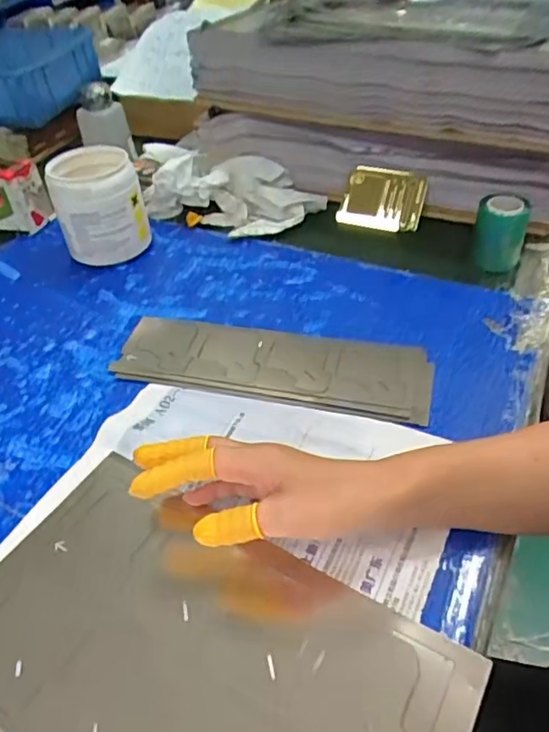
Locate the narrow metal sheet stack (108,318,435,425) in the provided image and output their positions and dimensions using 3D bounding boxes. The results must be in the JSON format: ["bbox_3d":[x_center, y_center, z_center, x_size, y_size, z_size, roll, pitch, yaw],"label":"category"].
[{"bbox_3d":[-0.001,-0.007,0.521,0.277,0.011,0.091,7,45,13],"label":"narrow metal sheet stack"}]

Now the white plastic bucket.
[{"bbox_3d":[-0.197,-0.179,0.652,0.092,0.110,0.086,-3,43,3],"label":"white plastic bucket"}]

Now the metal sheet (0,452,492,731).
[{"bbox_3d":[-0.050,0.172,0.334,0.298,0.008,0.174,21,49,25],"label":"metal sheet"}]

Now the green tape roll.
[{"bbox_3d":[0.231,-0.138,0.588,0.046,0.061,0.040,17,48,22],"label":"green tape roll"}]

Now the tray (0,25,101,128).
[{"bbox_3d":[-0.443,-0.449,0.898,0.278,0.082,0.161,10,45,16],"label":"tray"}]

